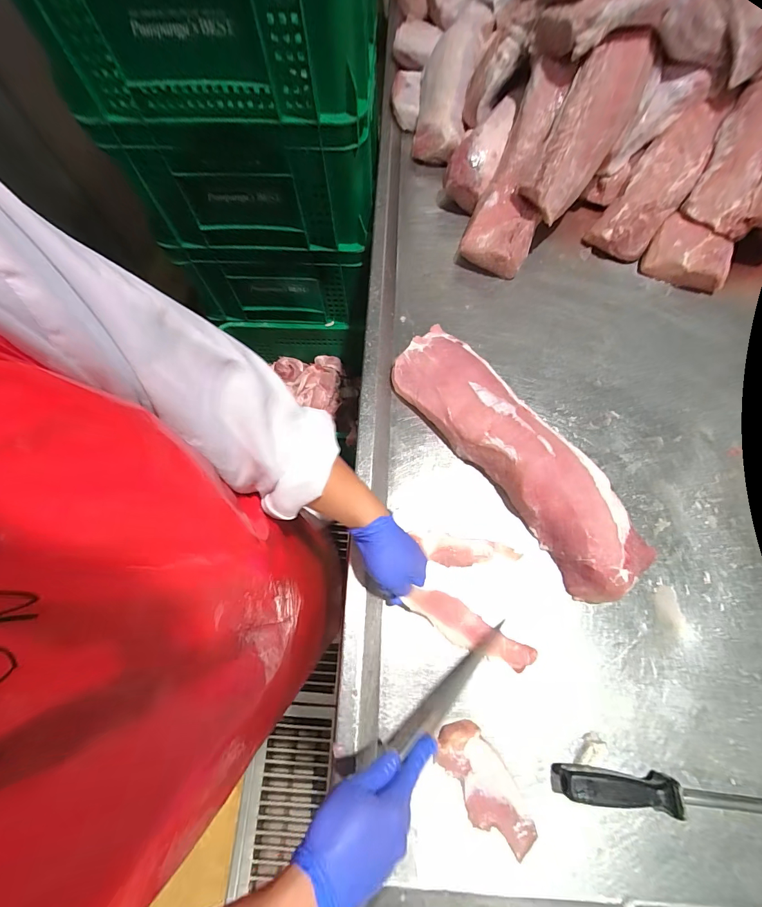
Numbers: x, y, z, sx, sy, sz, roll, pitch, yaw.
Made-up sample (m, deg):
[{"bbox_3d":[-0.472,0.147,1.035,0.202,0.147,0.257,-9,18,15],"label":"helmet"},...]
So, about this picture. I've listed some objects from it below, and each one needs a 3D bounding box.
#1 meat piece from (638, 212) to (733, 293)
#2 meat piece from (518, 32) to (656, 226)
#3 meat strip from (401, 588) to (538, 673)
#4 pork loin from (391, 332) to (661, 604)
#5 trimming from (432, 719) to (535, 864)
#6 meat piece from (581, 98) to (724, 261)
[{"bbox_3d":[0.582,-0.372,0.713,0.146,0.064,0.103,31,71,12],"label":"meat piece"},{"bbox_3d":[0.357,-0.571,0.649,0.105,0.091,0.308,33,101,13],"label":"meat piece"},{"bbox_3d":[0.114,0.227,0.486,0.170,0.023,0.044,30,70,2],"label":"meat strip"},{"bbox_3d":[0.190,-0.008,0.557,0.120,0.074,0.450,-34,71,-13],"label":"pork loin"},{"bbox_3d":[0.120,0.383,0.429,0.061,0.017,0.136,-33,71,-13],"label":"trimming"},{"bbox_3d":[0.548,-0.540,0.727,0.111,0.039,0.344,35,92,14],"label":"meat piece"}]

